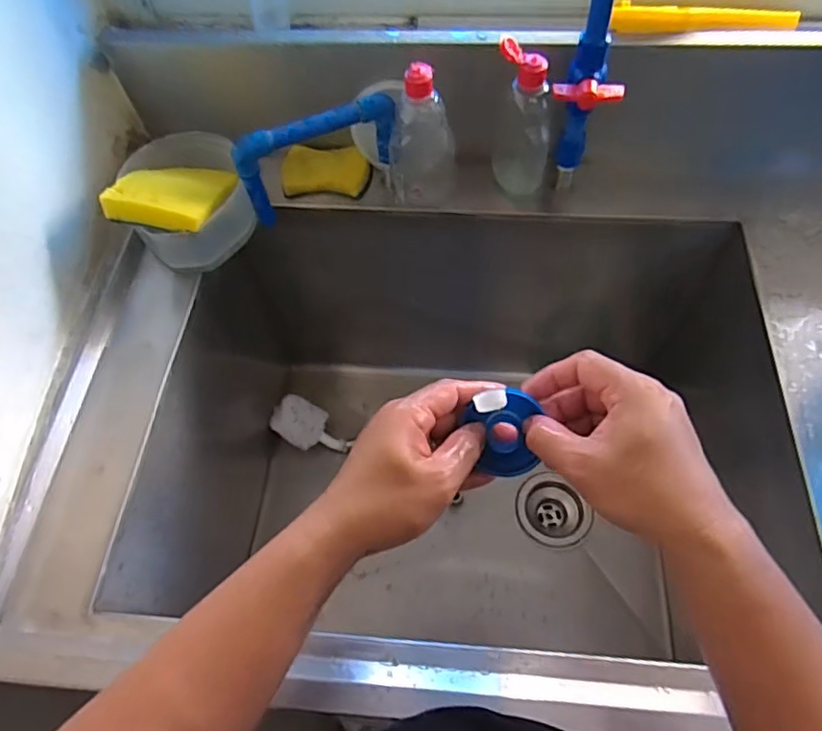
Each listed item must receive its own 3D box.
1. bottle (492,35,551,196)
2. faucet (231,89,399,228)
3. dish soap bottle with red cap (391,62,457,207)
[{"bbox_3d":[0.122,-0.260,0.638,0.064,0.162,0.045,11,62,9],"label":"bottle"},{"bbox_3d":[-0.096,-0.224,0.641,0.168,0.110,0.022,-19,62,-8],"label":"faucet"},{"bbox_3d":[0.012,-0.247,0.647,0.073,0.164,0.044,-19,62,-8],"label":"dish soap bottle with red cap"}]

